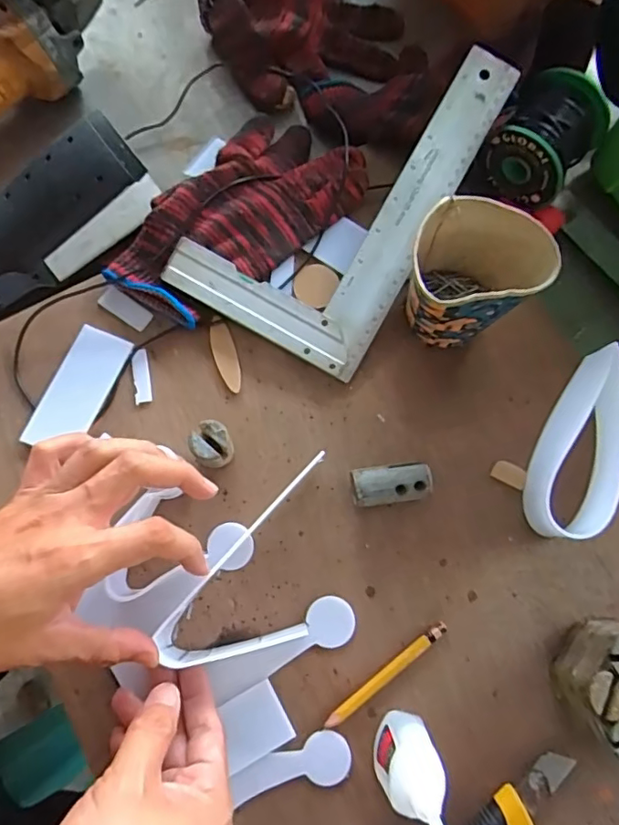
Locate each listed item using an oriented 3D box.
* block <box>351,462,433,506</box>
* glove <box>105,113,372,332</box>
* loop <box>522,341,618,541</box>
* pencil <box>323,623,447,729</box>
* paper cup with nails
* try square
[{"bbox_3d":[0.054,0.049,0.371,0.051,0.024,0.024,-7,79,-1],"label":"block"},{"bbox_3d":[-0.051,-0.146,0.412,0.193,0.031,0.100,-44,81,-8],"label":"glove"},{"bbox_3d":[0.180,0.018,0.375,0.045,0.050,0.134,16,79,1],"label":"loop"},{"bbox_3d":[0.050,0.169,0.356,0.096,0.007,0.009,-37,80,-6],"label":"pencil"},{"bbox_3d":[0.100,-0.086,0.364,0.081,0.096,0.066,-4,79,-3],"label":"paper cup with nails"},{"bbox_3d":[0.025,-0.168,0.392,0.148,0.010,0.254,30,89,-4],"label":"try square"}]

